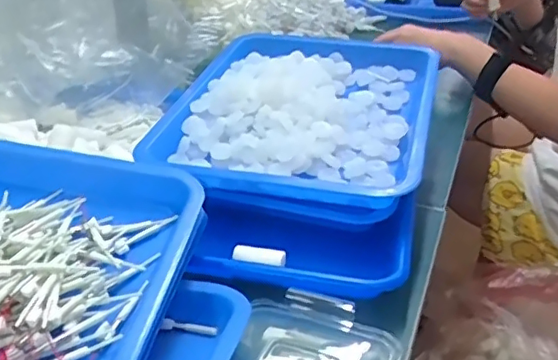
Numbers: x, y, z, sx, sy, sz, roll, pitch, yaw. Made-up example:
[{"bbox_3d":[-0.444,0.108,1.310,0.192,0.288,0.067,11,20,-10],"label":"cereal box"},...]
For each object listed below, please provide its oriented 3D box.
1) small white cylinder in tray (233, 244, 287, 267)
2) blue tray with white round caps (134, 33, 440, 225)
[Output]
[{"bbox_3d":[-0.016,0.062,0.468,0.042,0.013,0.012,4,28,7],"label":"small white cylinder in tray"},{"bbox_3d":[0.029,-0.079,0.633,0.262,0.066,0.325,7,29,13],"label":"blue tray with white round caps"}]

